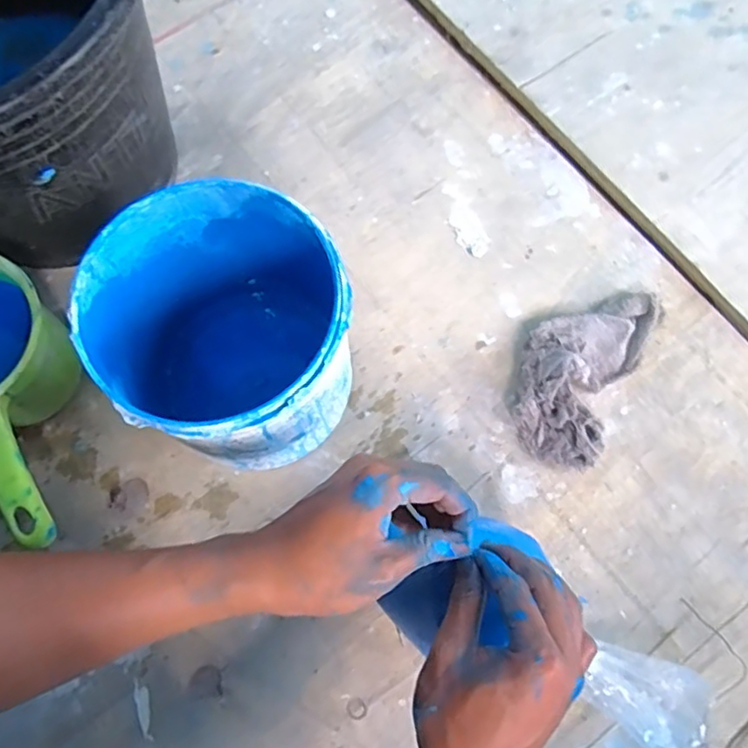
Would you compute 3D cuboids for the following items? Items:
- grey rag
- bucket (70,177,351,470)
[{"bbox_3d":[0.191,-0.010,0.566,0.098,0.037,0.185,27,77,8],"label":"grey rag"},{"bbox_3d":[-0.106,-0.027,0.494,0.172,0.194,0.178,0,75,1],"label":"bucket"}]

